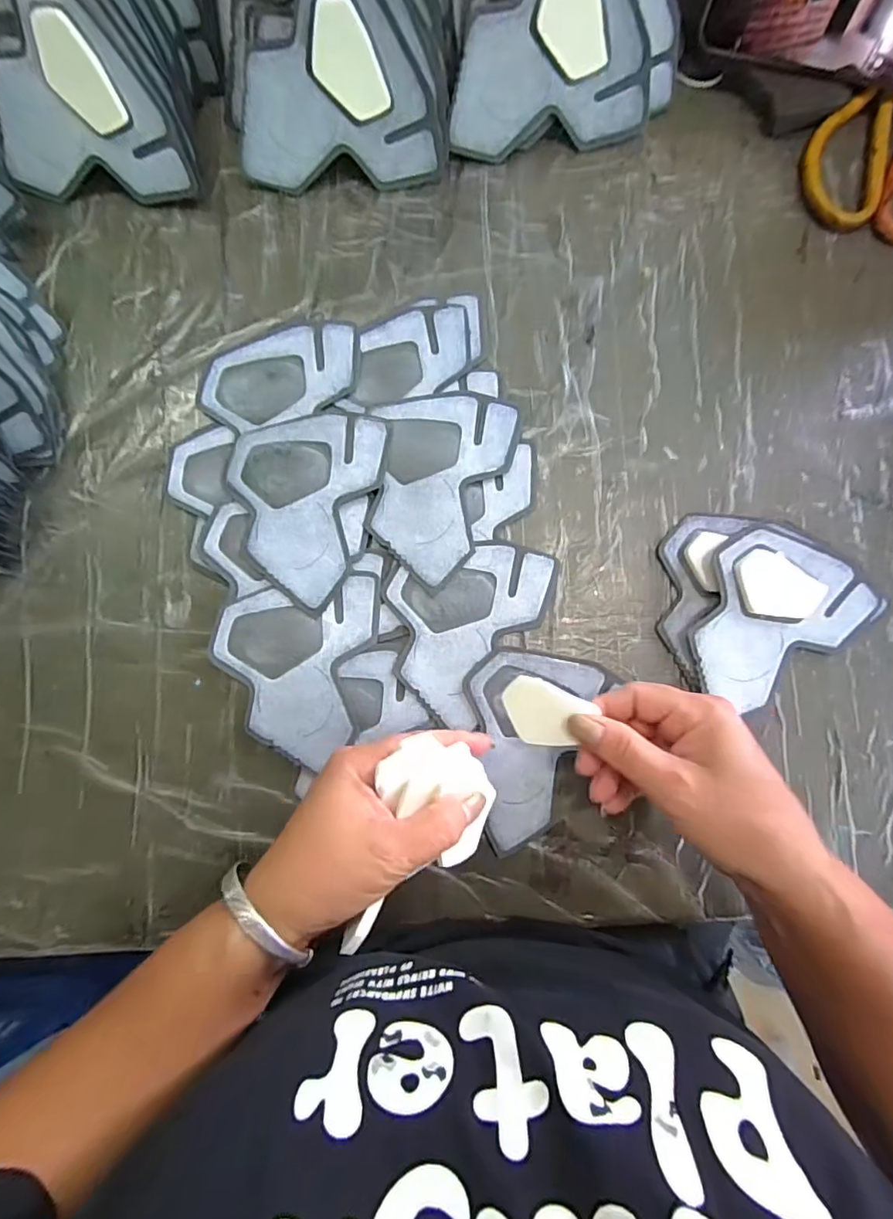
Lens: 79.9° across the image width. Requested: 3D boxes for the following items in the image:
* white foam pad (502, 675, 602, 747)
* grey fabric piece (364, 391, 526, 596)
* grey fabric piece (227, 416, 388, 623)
[{"bbox_3d":[0.054,0.060,0.301,0.045,0.004,0.036,25,104,12],"label":"white foam pad"},{"bbox_3d":[-0.012,-0.085,0.344,0.086,0.005,0.127,23,87,1],"label":"grey fabric piece"},{"bbox_3d":[-0.094,-0.067,0.340,0.095,0.005,0.124,10,85,1],"label":"grey fabric piece"}]

